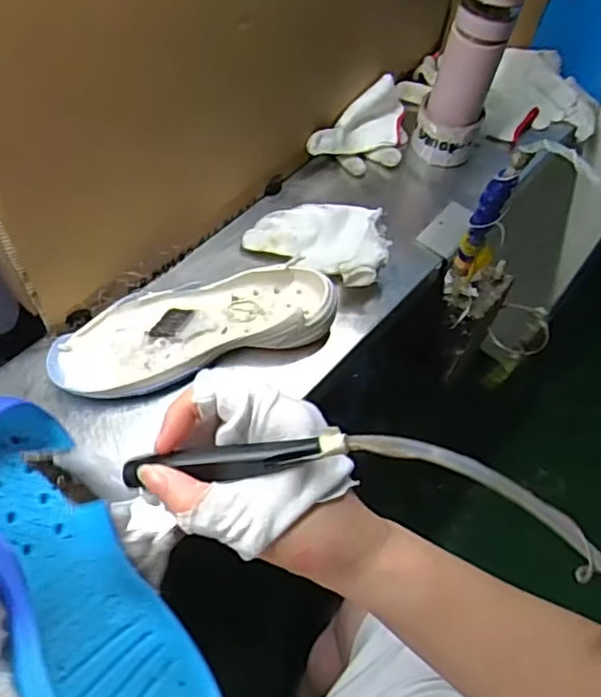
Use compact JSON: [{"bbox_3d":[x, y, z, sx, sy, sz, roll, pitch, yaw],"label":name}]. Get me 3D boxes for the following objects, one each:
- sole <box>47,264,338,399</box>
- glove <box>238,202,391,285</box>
[{"bbox_3d":[-0.104,-0.018,0.654,0.284,0.048,0.109,-9,59,-15],"label":"sole"},{"bbox_3d":[0.021,-0.132,0.732,0.159,0.043,0.117,18,56,3],"label":"glove"}]

